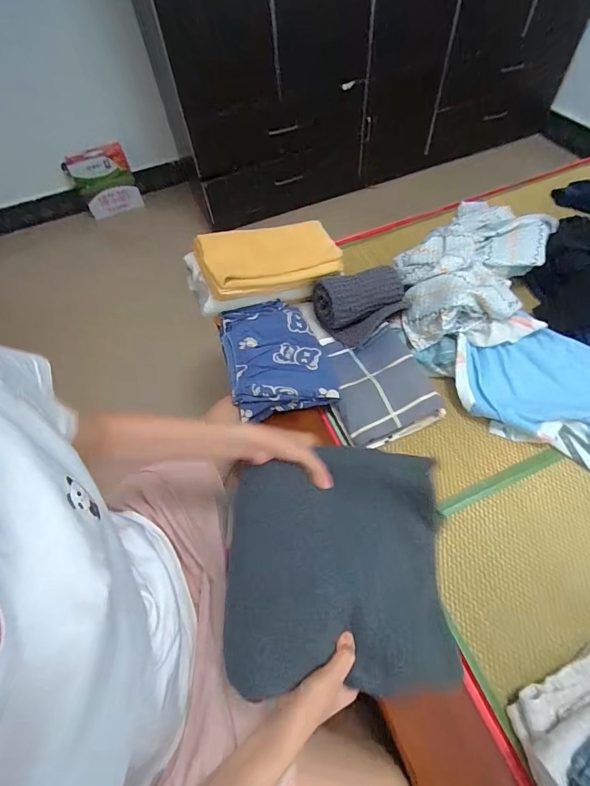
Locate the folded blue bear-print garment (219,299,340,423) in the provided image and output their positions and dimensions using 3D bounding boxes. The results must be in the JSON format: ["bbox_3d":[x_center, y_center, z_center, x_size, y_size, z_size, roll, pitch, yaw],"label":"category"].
[{"bbox_3d":[-0.042,-0.083,0.788,0.204,0.050,0.265,-14,58,-4],"label":"folded blue bear-print garment"}]

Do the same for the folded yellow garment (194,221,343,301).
[{"bbox_3d":[-0.048,-0.297,0.829,0.323,0.064,0.156,-21,77,-29],"label":"folded yellow garment"}]

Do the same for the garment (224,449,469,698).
[{"bbox_3d":[0.044,0.202,0.453,0.254,0.025,0.258,-5,69,9],"label":"garment"}]

